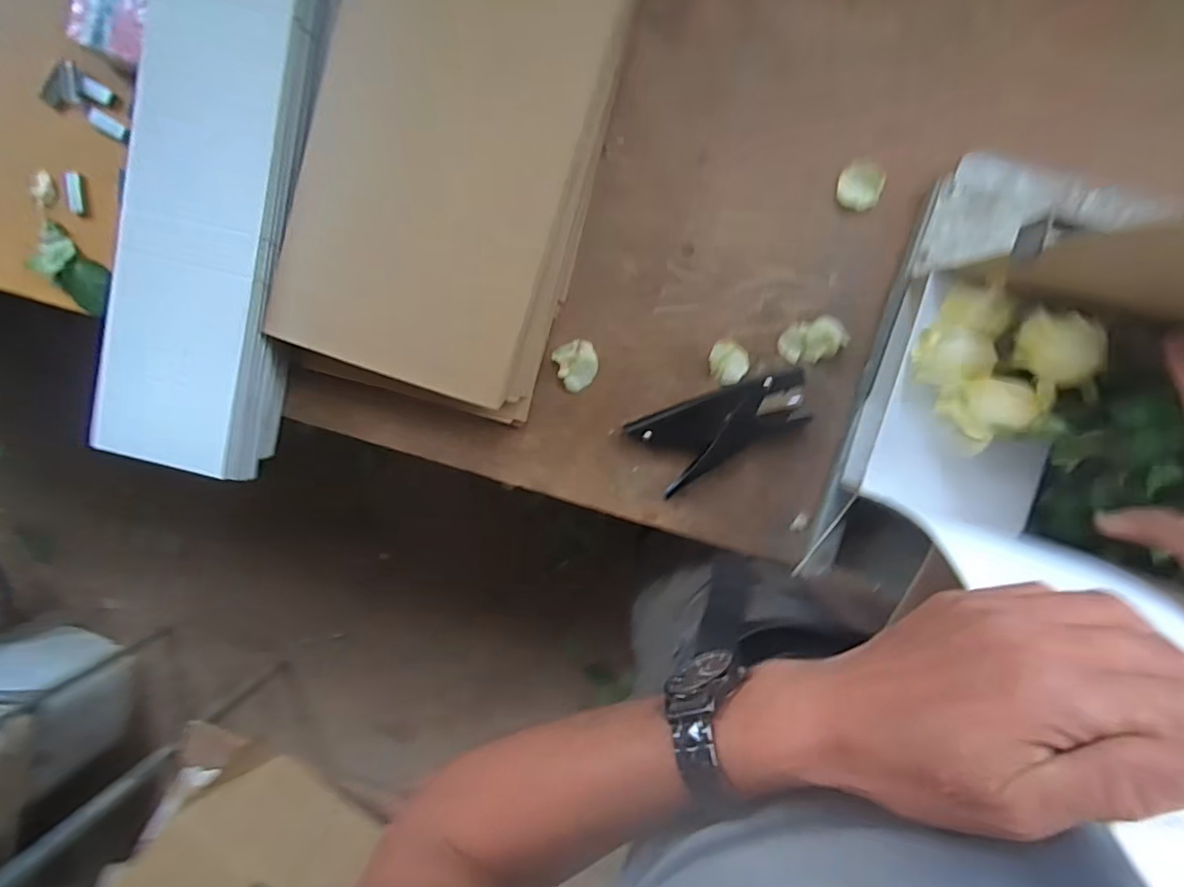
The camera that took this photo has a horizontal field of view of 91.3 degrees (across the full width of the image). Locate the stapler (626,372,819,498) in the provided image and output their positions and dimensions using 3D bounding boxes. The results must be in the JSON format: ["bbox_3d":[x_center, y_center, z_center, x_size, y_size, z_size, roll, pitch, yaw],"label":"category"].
[{"bbox_3d":[0.113,-0.021,0.505,0.144,0.025,0.070,-30,93,7],"label":"stapler"}]

